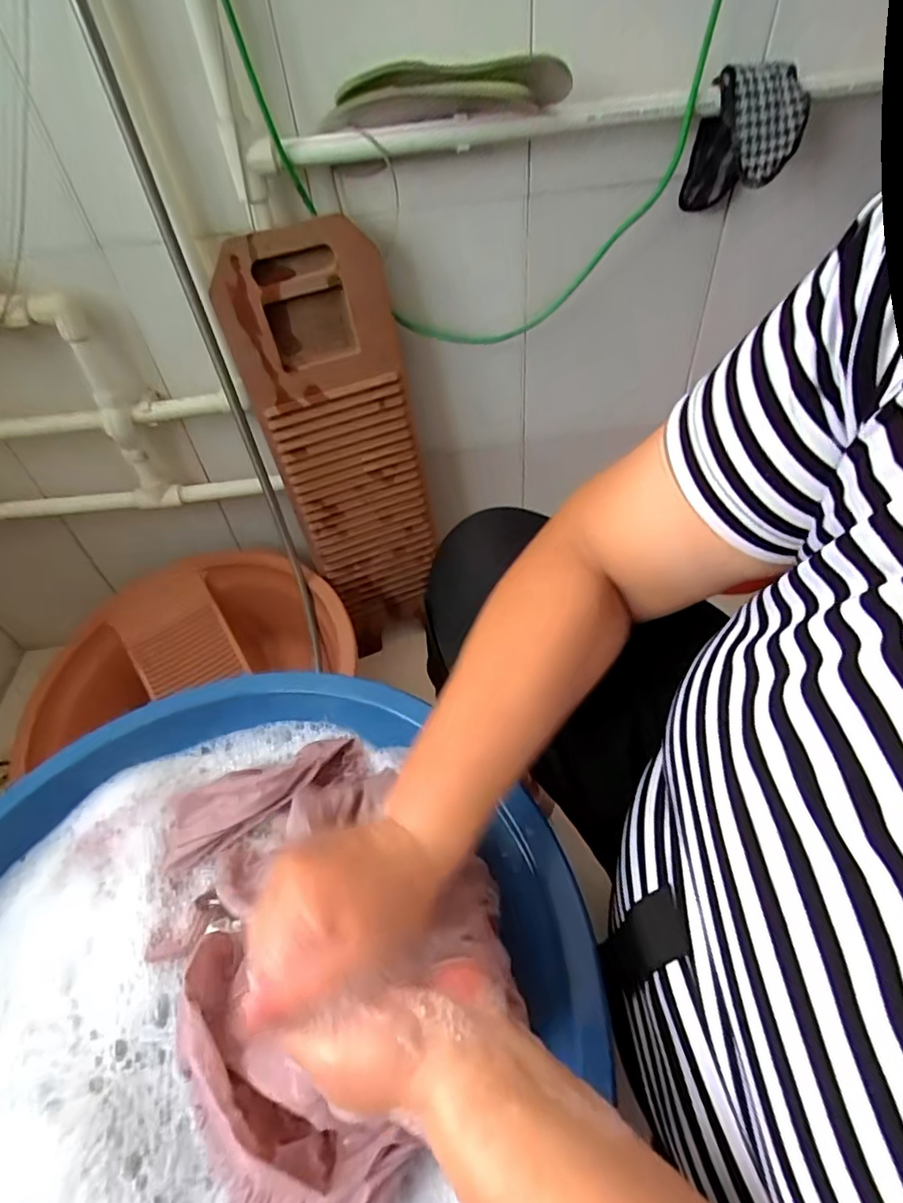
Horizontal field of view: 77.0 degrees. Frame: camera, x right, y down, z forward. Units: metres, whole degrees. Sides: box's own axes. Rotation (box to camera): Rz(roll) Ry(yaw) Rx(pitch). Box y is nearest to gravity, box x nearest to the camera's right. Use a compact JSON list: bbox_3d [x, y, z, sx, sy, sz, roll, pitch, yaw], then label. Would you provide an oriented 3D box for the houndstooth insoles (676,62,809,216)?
[{"bbox_3d":[0.302,-0.476,0.588,0.070,0.117,0.084,-18,48,-10],"label":"houndstooth insoles"}]

